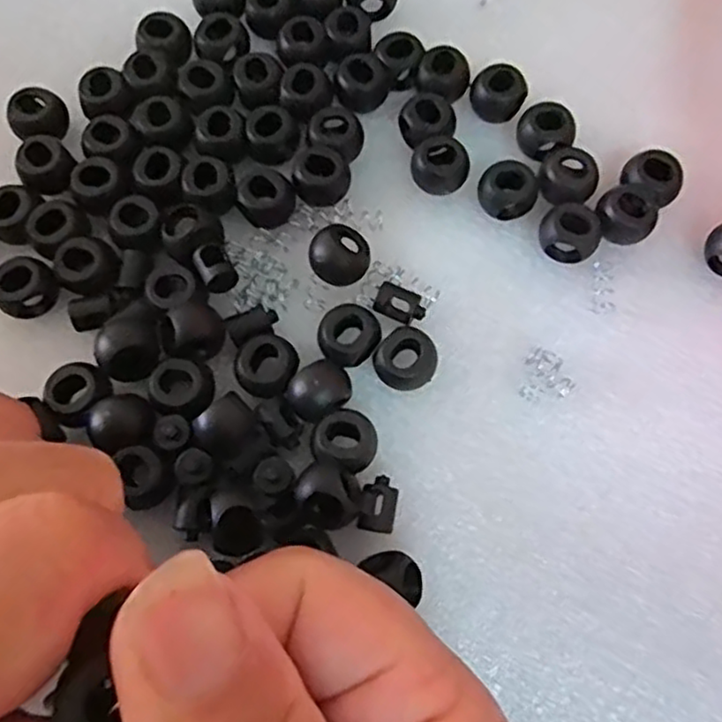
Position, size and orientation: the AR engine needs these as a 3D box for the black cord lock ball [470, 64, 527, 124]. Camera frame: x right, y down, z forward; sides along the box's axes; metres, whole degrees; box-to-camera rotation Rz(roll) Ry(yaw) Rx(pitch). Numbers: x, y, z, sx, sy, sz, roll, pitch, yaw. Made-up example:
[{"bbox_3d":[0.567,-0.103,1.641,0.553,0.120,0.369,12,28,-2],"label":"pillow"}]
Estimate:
[{"bbox_3d":[0.044,-0.086,0.223,0.017,0.012,0.014,18,74,4],"label":"black cord lock ball"}]

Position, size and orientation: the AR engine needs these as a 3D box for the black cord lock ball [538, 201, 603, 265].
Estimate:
[{"bbox_3d":[0.063,-0.038,0.209,0.018,0.011,0.015,27,75,7],"label":"black cord lock ball"}]

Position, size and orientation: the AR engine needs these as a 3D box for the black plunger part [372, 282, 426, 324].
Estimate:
[{"bbox_3d":[0.012,-0.016,0.204,0.014,0.008,0.009,25,75,6],"label":"black plunger part"}]

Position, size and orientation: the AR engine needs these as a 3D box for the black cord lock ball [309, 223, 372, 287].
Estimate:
[{"bbox_3d":[-0.006,-0.030,0.205,0.016,0.012,0.016,0,73,-1],"label":"black cord lock ball"}]

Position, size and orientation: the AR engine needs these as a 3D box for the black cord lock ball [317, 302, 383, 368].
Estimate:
[{"bbox_3d":[-0.003,-0.007,0.199,0.017,0.011,0.017,0,73,-1],"label":"black cord lock ball"}]

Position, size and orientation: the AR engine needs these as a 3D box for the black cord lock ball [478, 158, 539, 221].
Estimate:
[{"bbox_3d":[0.046,-0.053,0.215,0.018,0.012,0.014,-10,74,-4],"label":"black cord lock ball"}]

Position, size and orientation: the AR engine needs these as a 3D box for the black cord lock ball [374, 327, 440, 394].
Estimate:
[{"bbox_3d":[0.013,0.000,0.198,0.017,0.013,0.016,0,73,-1],"label":"black cord lock ball"}]

